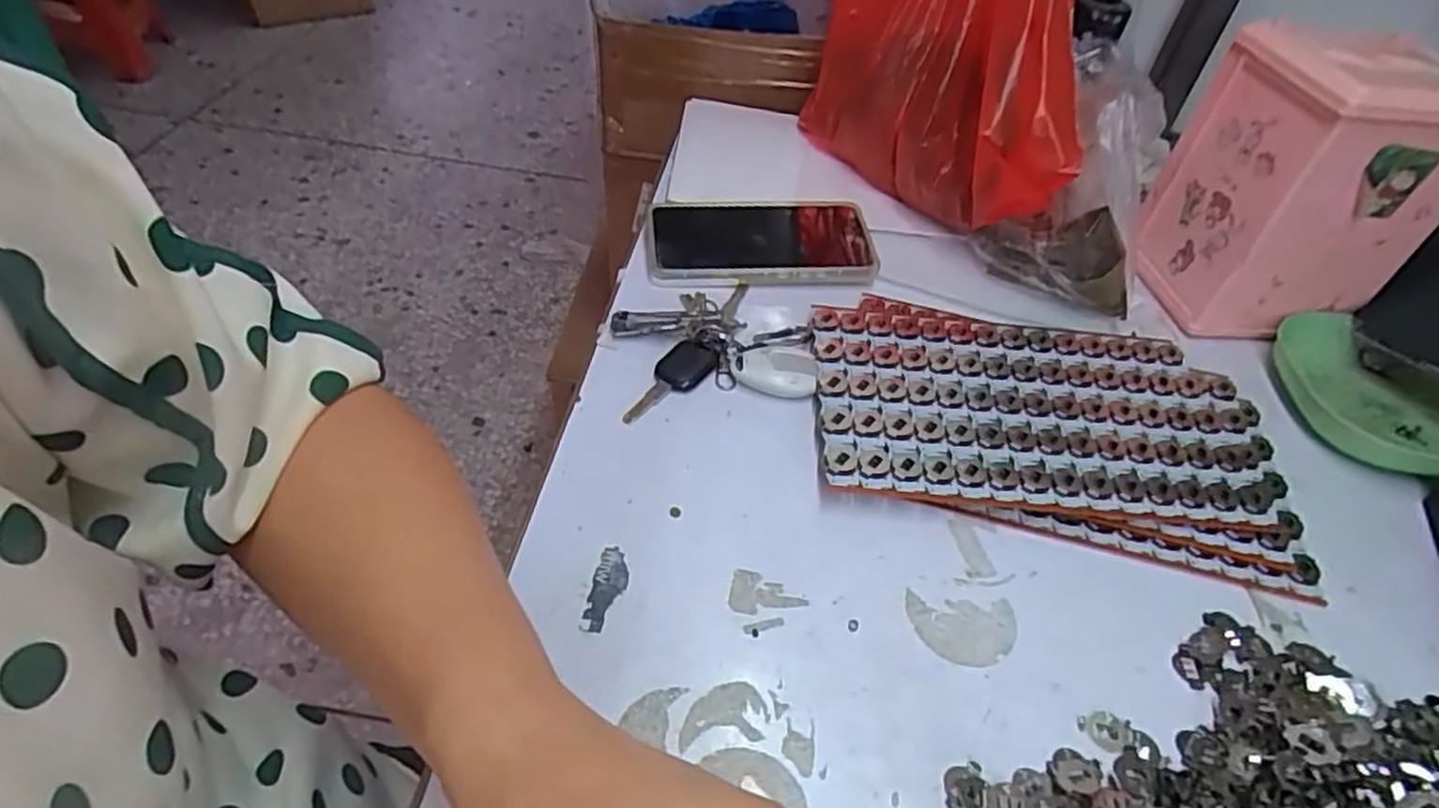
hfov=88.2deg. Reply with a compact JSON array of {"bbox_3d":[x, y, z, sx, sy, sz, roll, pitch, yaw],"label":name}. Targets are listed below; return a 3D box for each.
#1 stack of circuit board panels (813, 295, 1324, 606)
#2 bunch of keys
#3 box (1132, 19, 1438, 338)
[{"bbox_3d":[0.197,0.010,0.455,0.277,0.020,0.167,12,46,4],"label":"stack of circuit board panels"},{"bbox_3d":[-0.005,-0.042,0.478,0.121,0.018,0.110,-6,47,-13],"label":"bunch of keys"},{"bbox_3d":[0.392,-0.155,0.513,0.143,0.165,0.116,2,46,-5],"label":"box"}]

